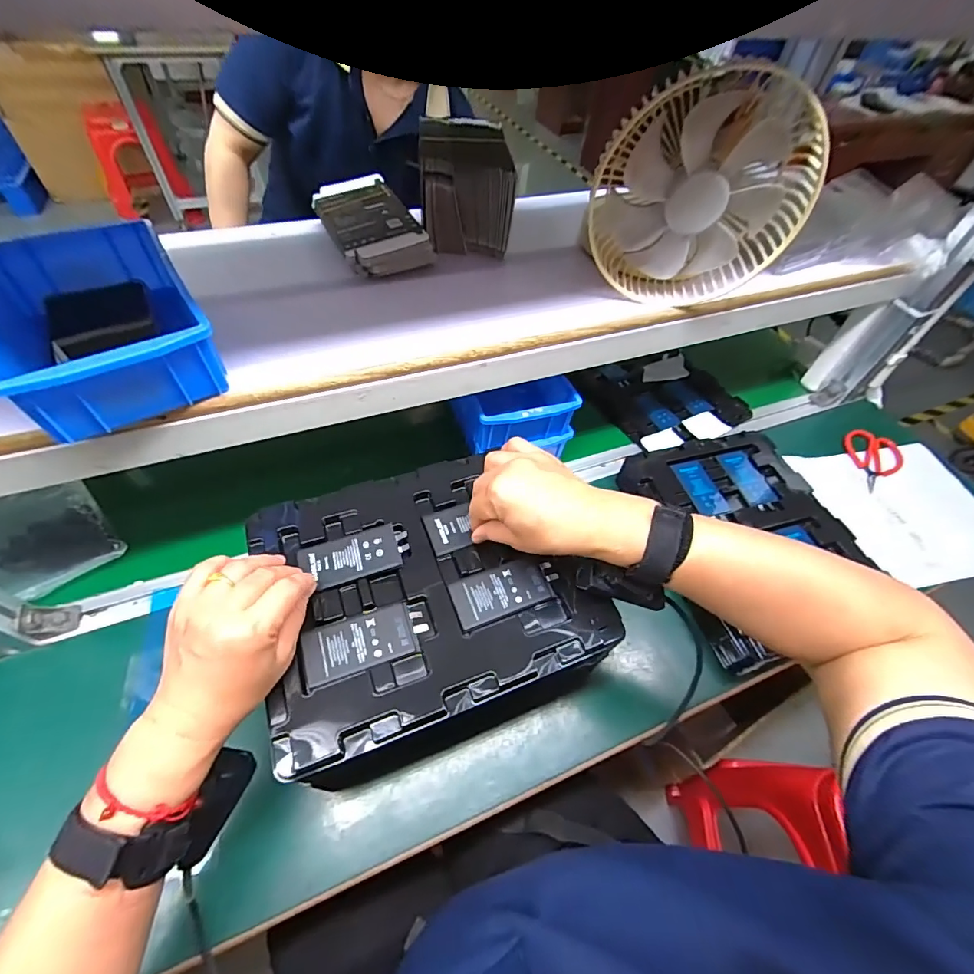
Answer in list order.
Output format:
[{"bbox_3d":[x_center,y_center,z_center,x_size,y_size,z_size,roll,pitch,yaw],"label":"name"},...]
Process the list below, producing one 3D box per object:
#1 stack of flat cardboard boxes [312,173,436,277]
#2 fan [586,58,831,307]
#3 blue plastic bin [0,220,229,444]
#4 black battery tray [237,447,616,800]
[{"bbox_3d":[-0.136,-0.301,0.518,0.098,0.035,0.168,-21,57,-20],"label":"stack of flat cardboard boxes"},{"bbox_3d":[0.202,-0.281,0.444,0.196,0.187,0.060,7,52,1],"label":"fan"},{"bbox_3d":[-0.310,-0.133,0.367,0.124,0.064,0.191,-28,60,-24],"label":"blue plastic bin"},{"bbox_3d":[-0.050,0.083,0.388,0.260,0.020,0.228,-16,56,-17],"label":"black battery tray"}]

